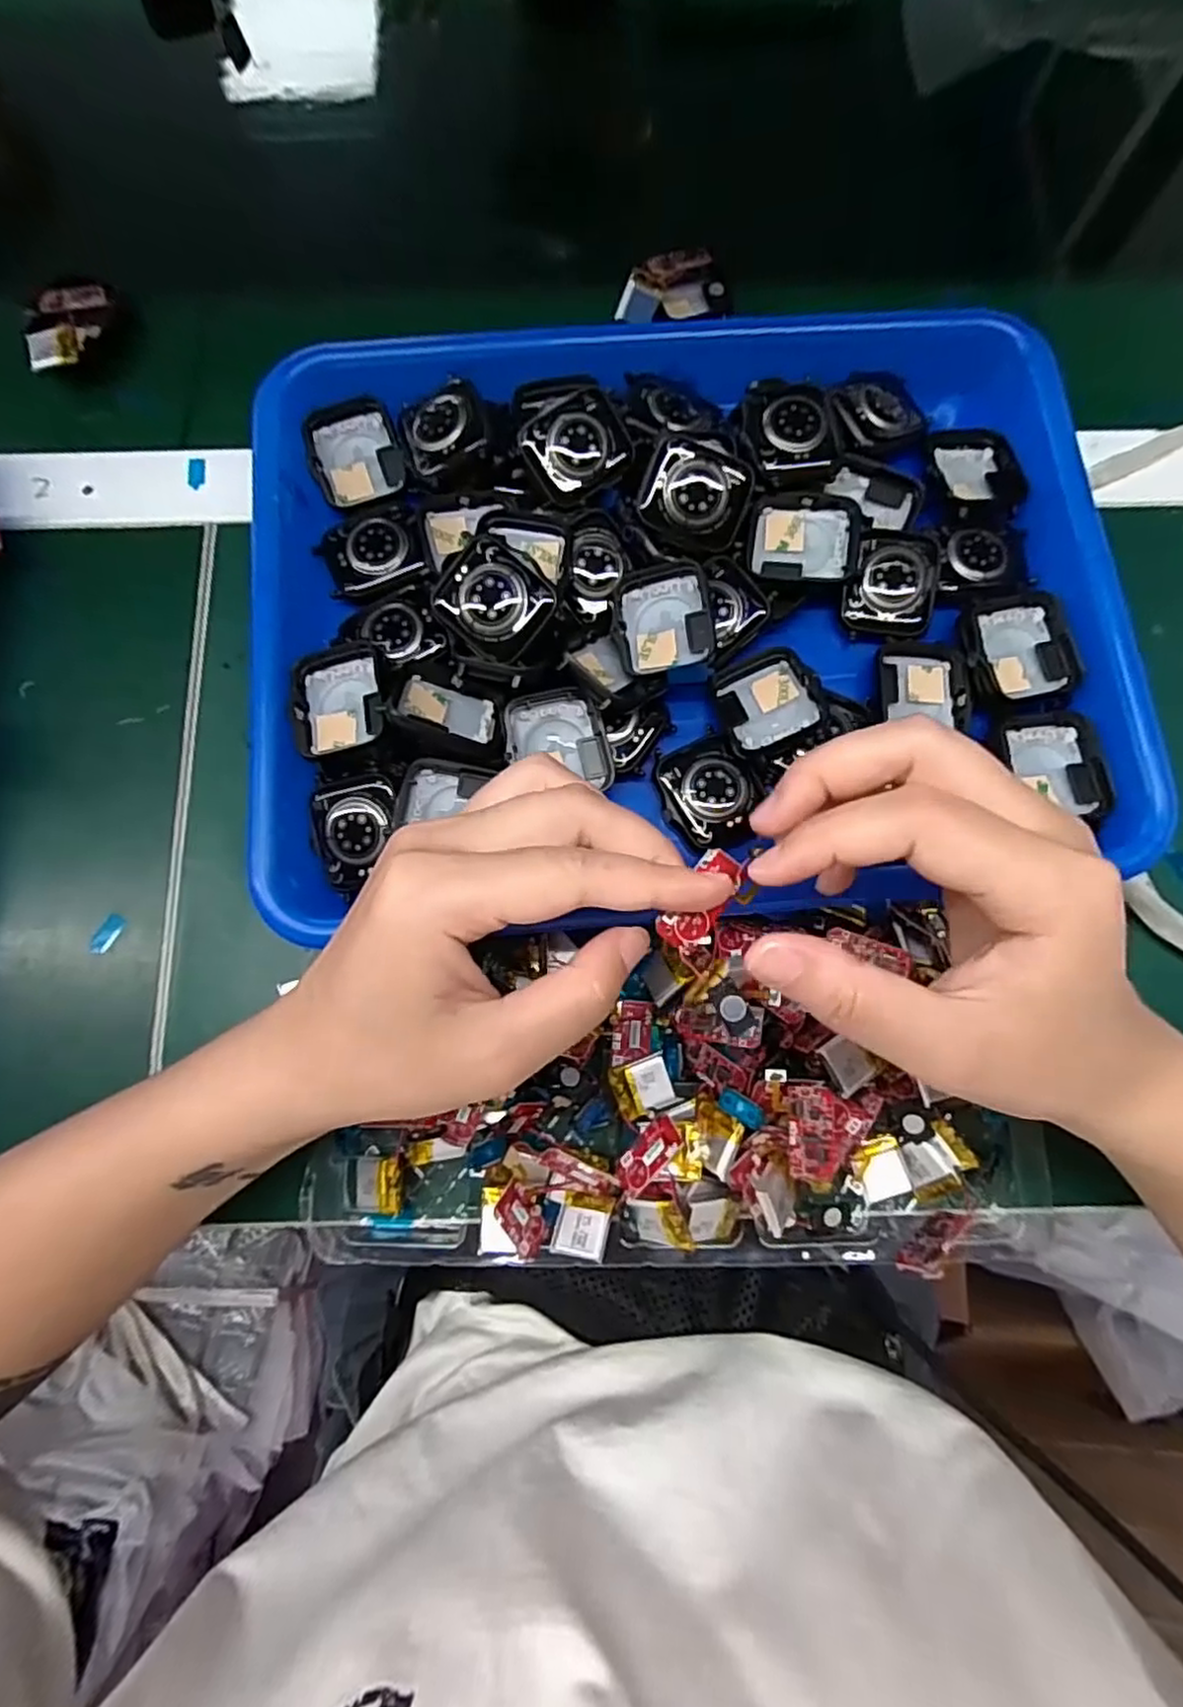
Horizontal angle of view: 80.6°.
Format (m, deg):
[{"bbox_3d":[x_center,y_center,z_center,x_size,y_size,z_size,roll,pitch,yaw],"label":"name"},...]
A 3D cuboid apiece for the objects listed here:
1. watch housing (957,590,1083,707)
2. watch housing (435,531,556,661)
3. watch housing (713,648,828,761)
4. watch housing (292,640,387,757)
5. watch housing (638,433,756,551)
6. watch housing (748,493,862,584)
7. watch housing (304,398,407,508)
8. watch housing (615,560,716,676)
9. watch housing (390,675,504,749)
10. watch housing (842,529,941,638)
[{"bbox_3d":[0.164,-0.079,0.269,0.039,0.011,0.041,-10,77,-2],"label":"watch housing"},{"bbox_3d":[-0.034,-0.090,0.250,0.039,0.010,0.036,43,100,2],"label":"watch housing"},{"bbox_3d":[0.068,-0.057,0.265,0.035,0.011,0.038,-20,58,8],"label":"watch housing"},{"bbox_3d":[-0.092,-0.057,0.258,0.035,0.014,0.041,-9,77,-2],"label":"watch housing"},{"bbox_3d":[0.040,-0.138,0.269,0.041,0.007,0.037,16,103,-7],"label":"watch housing"},{"bbox_3d":[0.084,-0.125,0.276,0.041,0.011,0.033,4,77,1],"label":"watch housing"},{"bbox_3d":[-0.100,-0.172,0.294,0.036,0.014,0.045,-17,78,-3],"label":"watch housing"},{"bbox_3d":[0.028,-0.090,0.267,0.034,0.016,0.042,-6,77,-1],"label":"watch housing"},{"bbox_3d":[-0.053,-0.052,0.260,0.039,0.007,0.030,14,48,-17],"label":"watch housing"},{"bbox_3d":[0.119,-0.106,0.275,0.035,0.013,0.039,13,78,3],"label":"watch housing"}]

